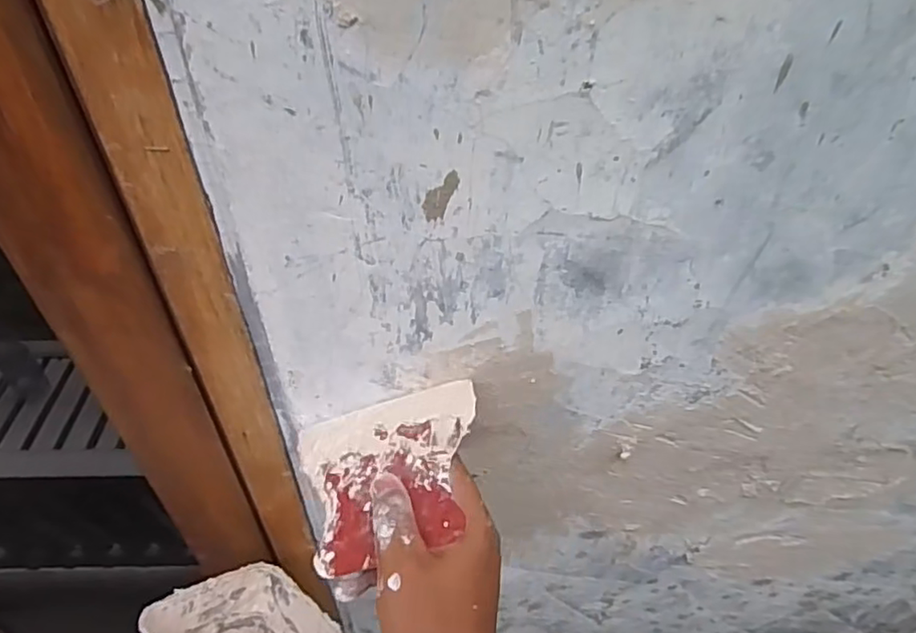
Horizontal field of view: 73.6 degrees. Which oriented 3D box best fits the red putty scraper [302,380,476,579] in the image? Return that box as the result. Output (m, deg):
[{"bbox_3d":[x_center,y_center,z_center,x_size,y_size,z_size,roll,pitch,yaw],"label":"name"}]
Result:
[{"bbox_3d":[-0.040,0.095,0.373,0.115,0.007,0.101,-20,48,10],"label":"red putty scraper"}]

